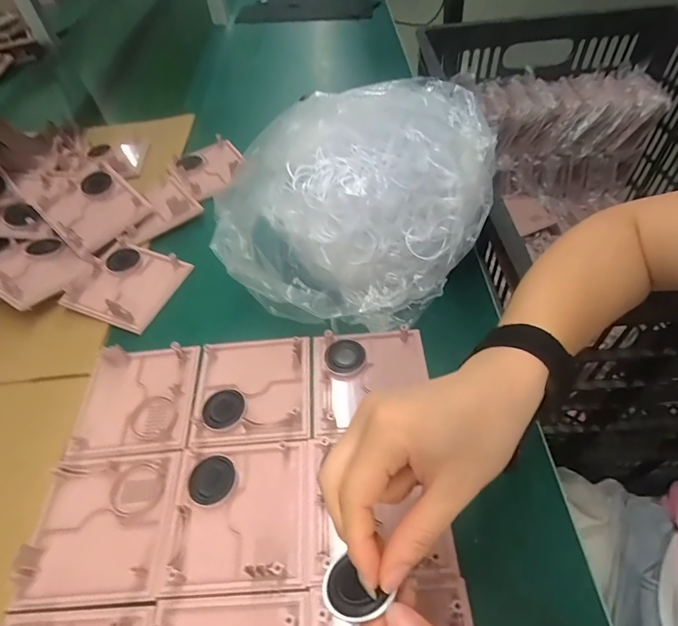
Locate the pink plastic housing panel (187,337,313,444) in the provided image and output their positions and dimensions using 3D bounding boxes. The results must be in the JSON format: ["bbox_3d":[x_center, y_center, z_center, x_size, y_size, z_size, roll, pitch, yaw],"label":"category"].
[{"bbox_3d":[-0.080,0.065,0.394,0.104,0.026,0.107,-4,51,2],"label":"pink plastic housing panel"}]

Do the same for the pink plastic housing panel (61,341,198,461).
[{"bbox_3d":[-0.189,0.076,0.396,0.106,0.015,0.108,-5,51,1],"label":"pink plastic housing panel"}]

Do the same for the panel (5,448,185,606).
[{"bbox_3d":[-0.185,0.163,0.330,0.100,0.013,0.104,-4,51,2],"label":"panel"}]

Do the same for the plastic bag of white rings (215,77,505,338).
[{"bbox_3d":[0.009,-0.096,0.420,0.282,0.166,0.178,-10,51,-3],"label":"plastic bag of white rings"}]

